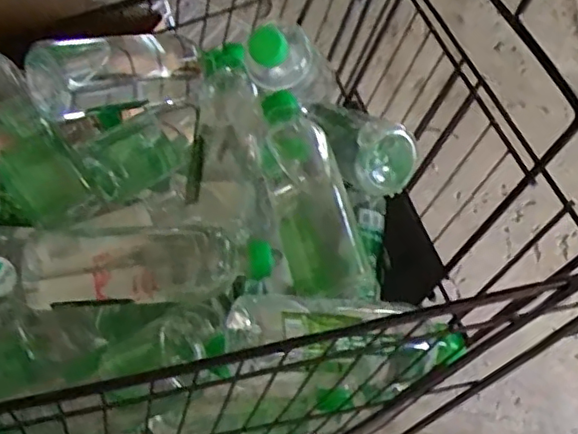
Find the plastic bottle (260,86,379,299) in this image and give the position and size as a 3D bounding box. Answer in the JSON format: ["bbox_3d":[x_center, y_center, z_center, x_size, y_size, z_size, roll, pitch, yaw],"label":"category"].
[{"bbox_3d":[0.017,-0.018,0.553,0.061,0.066,0.203,-15,77,-12],"label":"plastic bottle"}]

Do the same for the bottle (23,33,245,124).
[{"bbox_3d":[-0.141,-0.139,0.569,0.191,0.054,0.067,-22,56,-39],"label":"bottle"}]

